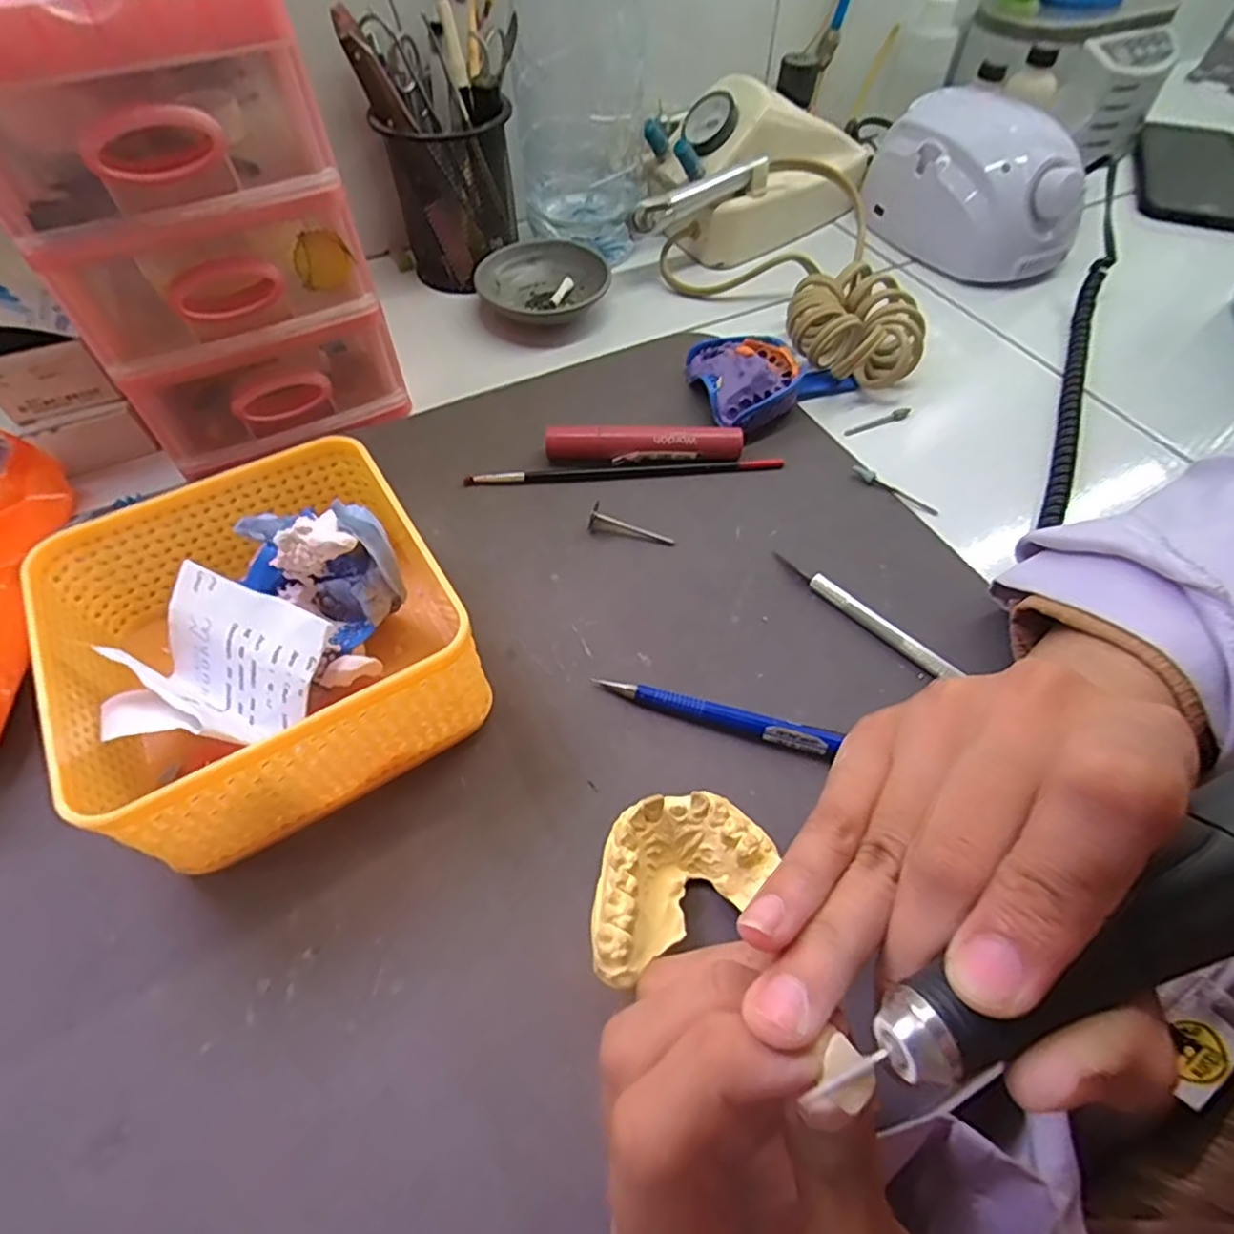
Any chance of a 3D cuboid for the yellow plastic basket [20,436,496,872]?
[{"bbox_3d":[-0.136,0.008,0.257,0.132,0.066,0.134,-30,60,-19],"label":"yellow plastic basket"}]

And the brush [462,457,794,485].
[{"bbox_3d":[0.004,-0.079,0.353,0.171,0.005,0.010,-4,55,-3],"label":"brush"}]

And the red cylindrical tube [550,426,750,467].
[{"bbox_3d":[0.015,-0.093,0.354,0.106,0.017,0.014,1,55,1],"label":"red cylindrical tube"}]

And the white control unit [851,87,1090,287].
[{"bbox_3d":[0.262,-0.313,0.472,0.087,0.079,0.141,-23,58,-16],"label":"white control unit"}]

